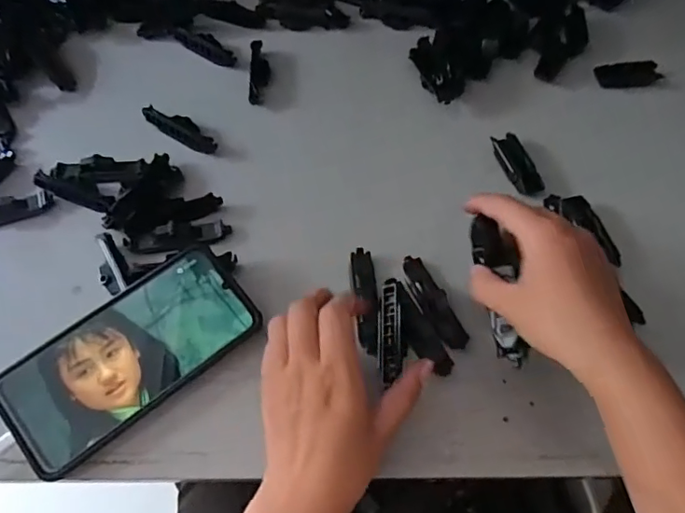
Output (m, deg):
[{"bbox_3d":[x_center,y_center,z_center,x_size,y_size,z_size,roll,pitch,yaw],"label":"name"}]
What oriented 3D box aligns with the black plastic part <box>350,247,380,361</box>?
[{"bbox_3d":[0.018,0.033,0.395,0.019,0.007,0.085,-4,64,-3],"label":"black plastic part"}]

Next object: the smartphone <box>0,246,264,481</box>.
[{"bbox_3d":[-0.144,0.067,0.357,0.166,0.008,0.077,-37,79,-17],"label":"smartphone"}]

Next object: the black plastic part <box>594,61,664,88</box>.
[{"bbox_3d":[0.280,-0.180,0.514,0.066,0.016,0.023,-12,62,-8],"label":"black plastic part"}]

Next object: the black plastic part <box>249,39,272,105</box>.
[{"bbox_3d":[-0.080,-0.182,0.507,0.019,0.007,0.085,-3,61,-3],"label":"black plastic part"}]

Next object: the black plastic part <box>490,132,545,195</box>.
[{"bbox_3d":[0.152,-0.082,0.458,0.026,0.008,0.063,-15,62,-9],"label":"black plastic part"}]

